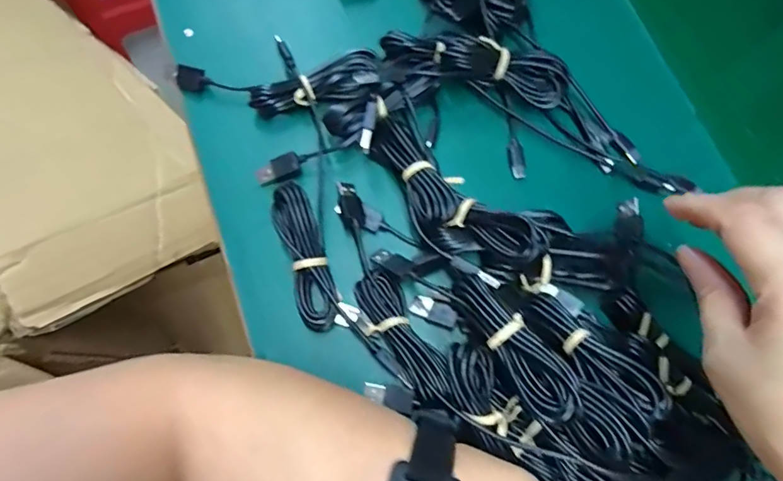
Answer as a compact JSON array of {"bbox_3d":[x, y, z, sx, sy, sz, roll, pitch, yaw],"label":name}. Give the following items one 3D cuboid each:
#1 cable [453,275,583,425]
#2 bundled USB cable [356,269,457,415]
[{"bbox_3d":[0.066,0.055,0.260,0.027,0.019,0.088,-32,61,-10],"label":"cable"},{"bbox_3d":[0.008,0.059,0.286,0.028,0.017,0.090,-30,64,-10],"label":"bundled USB cable"}]

